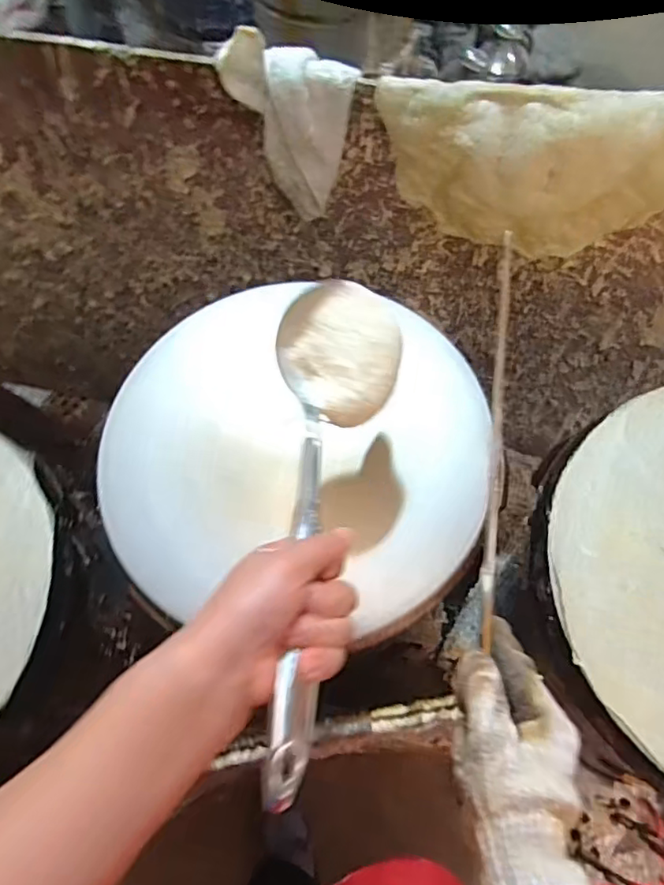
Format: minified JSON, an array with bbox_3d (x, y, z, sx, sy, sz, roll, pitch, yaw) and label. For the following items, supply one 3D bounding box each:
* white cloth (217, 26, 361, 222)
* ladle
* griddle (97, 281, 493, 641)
[{"bbox_3d":[-0.042,-0.355,0.672,0.138,0.181,0.063,26,68,15],"label":"white cloth"},{"bbox_3d":[-0.010,0.034,0.379,0.086,0.058,0.335,5,56,5],"label":"ladle"},{"bbox_3d":[-0.038,0.008,0.574,0.363,0.041,0.350,-1,64,2],"label":"griddle"}]

